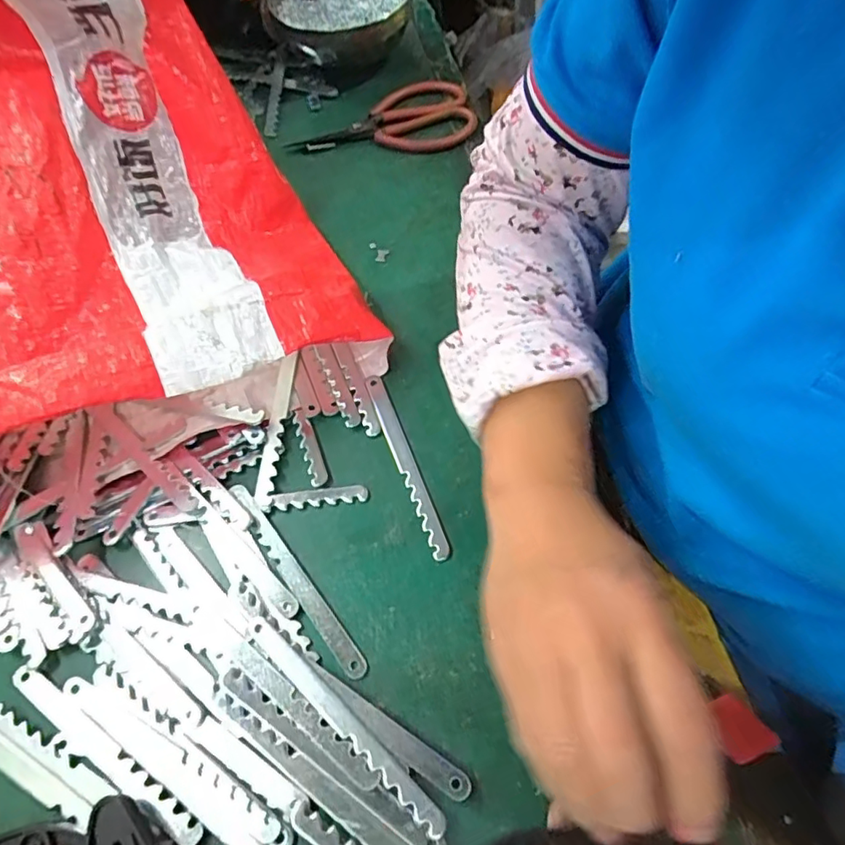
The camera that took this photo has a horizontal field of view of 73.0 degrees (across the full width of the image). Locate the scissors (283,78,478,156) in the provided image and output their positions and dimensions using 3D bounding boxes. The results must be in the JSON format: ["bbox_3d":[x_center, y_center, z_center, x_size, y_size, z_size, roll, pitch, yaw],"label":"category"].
[{"bbox_3d":[-0.041,-0.302,0.576,0.185,0.025,0.089,-15,60,-3],"label":"scissors"}]

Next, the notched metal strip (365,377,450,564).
[{"bbox_3d":[-0.012,0.026,0.397,0.013,0.004,0.148,-20,60,-6],"label":"notched metal strip"}]

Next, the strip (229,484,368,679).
[{"bbox_3d":[-0.082,0.096,0.358,0.013,0.004,0.147,-35,66,-17],"label":"strip"}]

